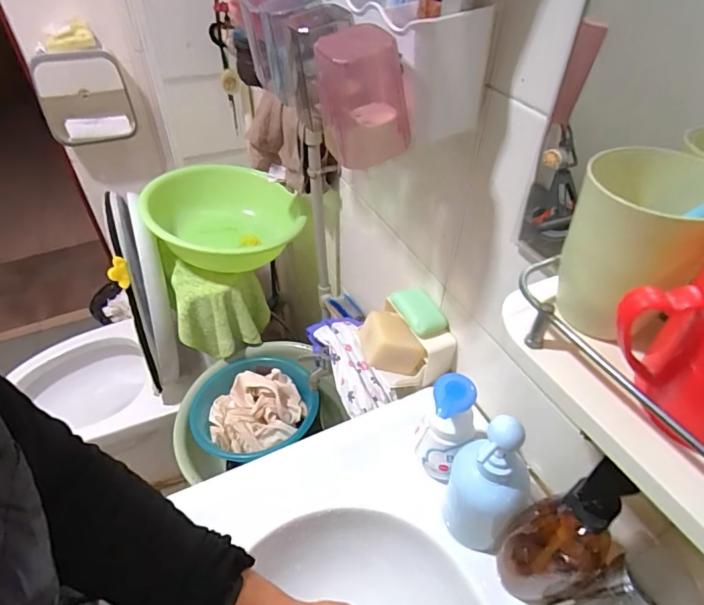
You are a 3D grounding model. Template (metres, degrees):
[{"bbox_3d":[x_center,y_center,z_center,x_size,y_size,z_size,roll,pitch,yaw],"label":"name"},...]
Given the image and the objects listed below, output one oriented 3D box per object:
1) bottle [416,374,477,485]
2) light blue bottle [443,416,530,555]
[{"bbox_3d":[0.107,0.139,0.517,0.060,0.133,0.057,16,46,15],"label":"bottle"},{"bbox_3d":[0.137,0.181,0.456,0.076,0.202,0.060,26,49,23],"label":"light blue bottle"}]

